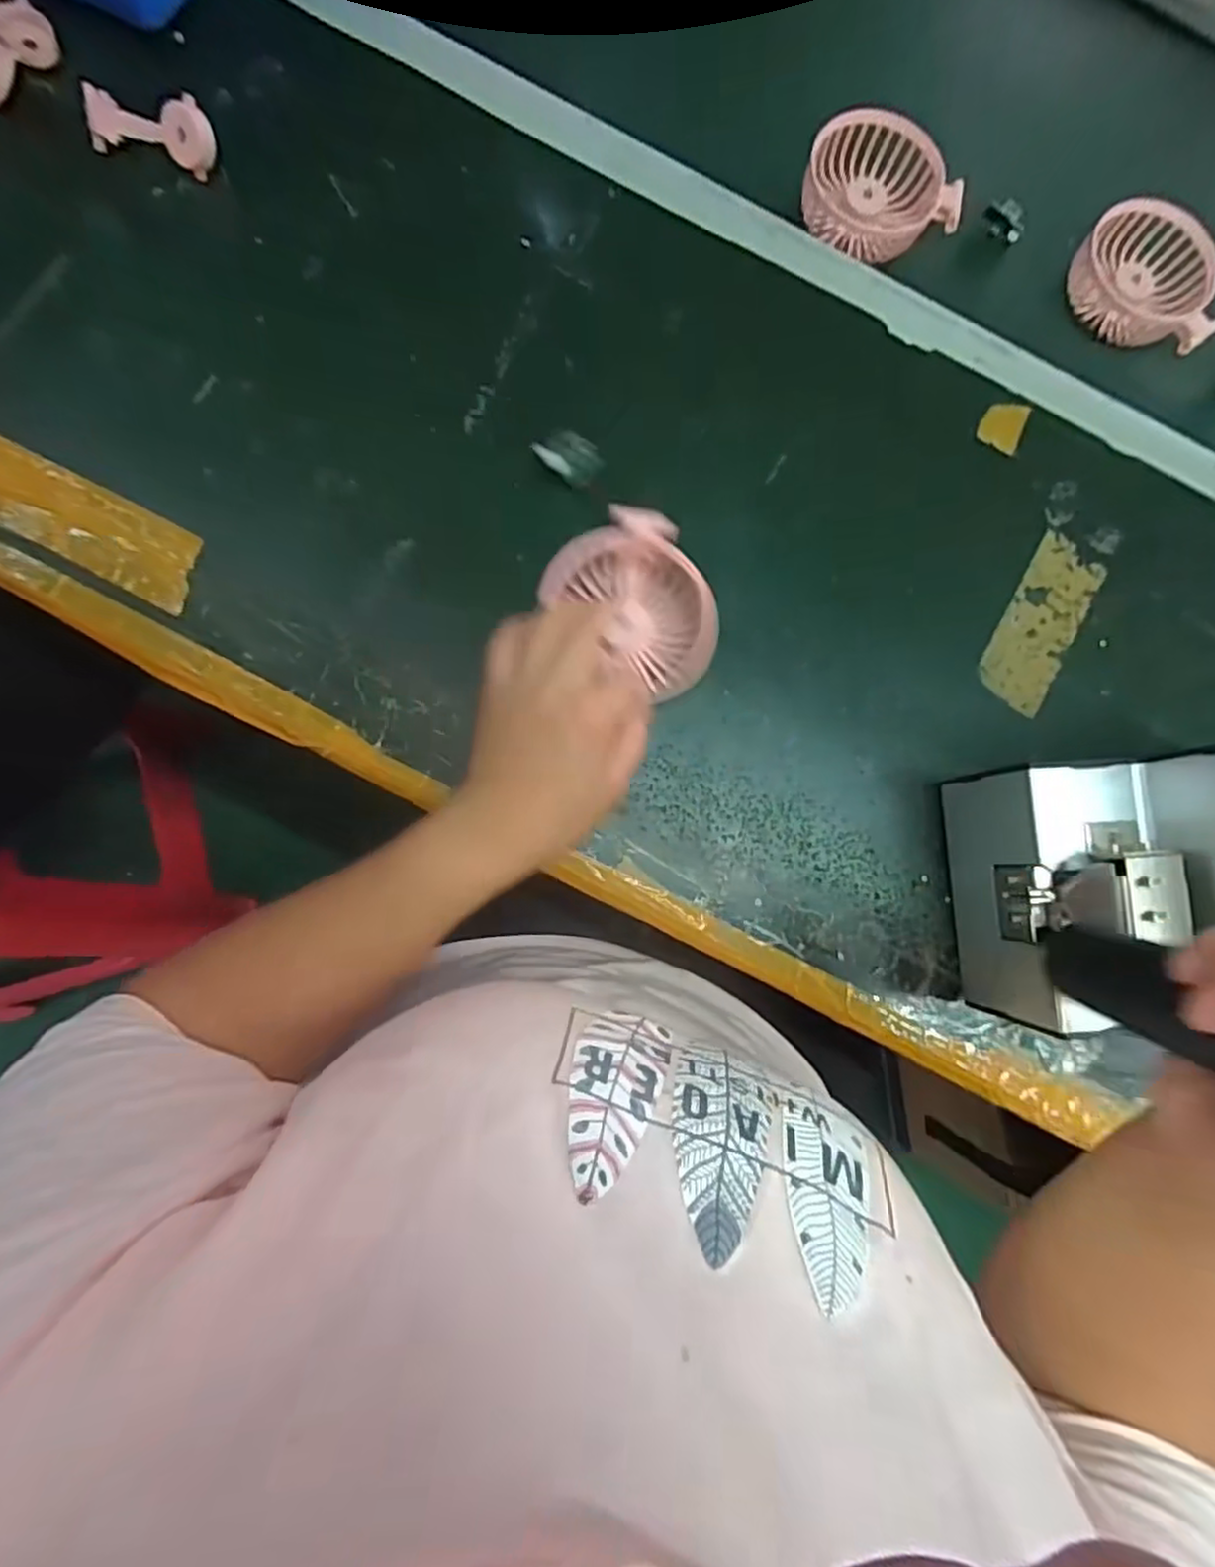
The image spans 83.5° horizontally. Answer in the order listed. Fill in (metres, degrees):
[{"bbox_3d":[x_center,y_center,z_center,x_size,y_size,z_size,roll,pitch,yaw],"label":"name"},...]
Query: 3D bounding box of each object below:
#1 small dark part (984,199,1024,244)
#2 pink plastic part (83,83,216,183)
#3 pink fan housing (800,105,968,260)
[{"bbox_3d":[0.269,-0.382,0.461,0.029,0.020,0.008,35,78,-3],"label":"small dark part"},{"bbox_3d":[-0.260,-0.372,0.386,0.076,0.026,0.024,15,80,-7],"label":"pink plastic part"},{"bbox_3d":[0.175,-0.389,0.444,0.089,0.026,0.081,1,83,-5],"label":"pink fan housing"}]

